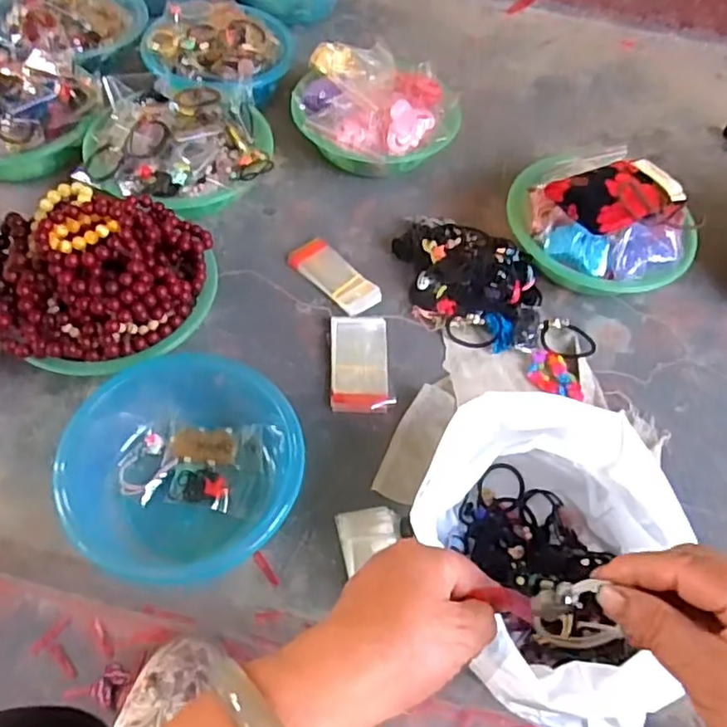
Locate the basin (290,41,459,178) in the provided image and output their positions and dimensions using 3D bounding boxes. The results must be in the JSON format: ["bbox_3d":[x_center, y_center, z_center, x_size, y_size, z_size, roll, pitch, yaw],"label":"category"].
[{"bbox_3d":[0.018,-0.359,0.937,0.236,0.110,0.220,-5,57,-8],"label":"basin"}]

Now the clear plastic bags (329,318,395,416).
[{"bbox_3d":[-0.004,0.001,0.748,0.066,0.019,0.127,2,57,-4],"label":"clear plastic bags"}]

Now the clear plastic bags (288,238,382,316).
[{"bbox_3d":[-0.037,-0.110,0.818,0.122,0.022,0.053,41,62,20],"label":"clear plastic bags"}]

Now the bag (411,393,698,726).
[{"bbox_3d":[0.154,0.168,0.576,0.221,0.155,0.239,15,57,4],"label":"bag"}]

